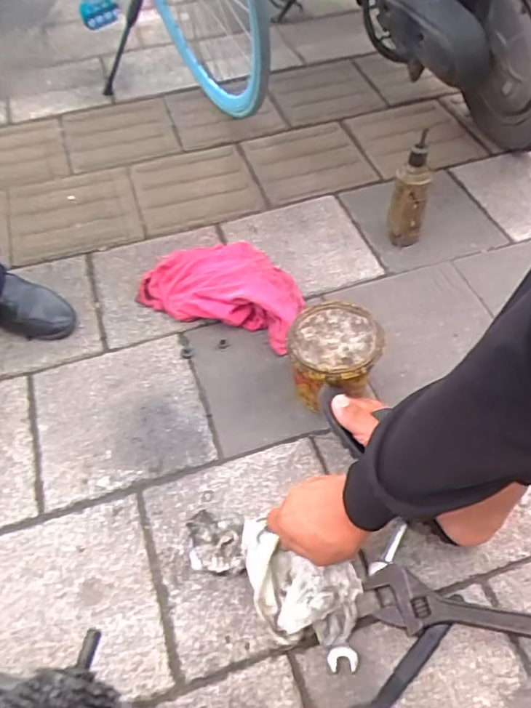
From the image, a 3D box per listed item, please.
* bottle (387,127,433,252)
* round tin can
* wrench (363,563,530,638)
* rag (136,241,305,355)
[{"bbox_3d":[0.251,-0.265,0.979,0.062,0.196,0.057,16,57,13],"label":"bottle"},{"bbox_3d":[0.098,0.012,0.814,0.128,0.121,0.131,0,53,2],"label":"round tin can"},{"bbox_3d":[0.264,0.312,0.650,0.290,0.024,0.063,12,56,10],"label":"wrench"},{"bbox_3d":[-0.068,-0.129,0.958,0.283,0.068,0.178,18,58,14],"label":"rag"}]

